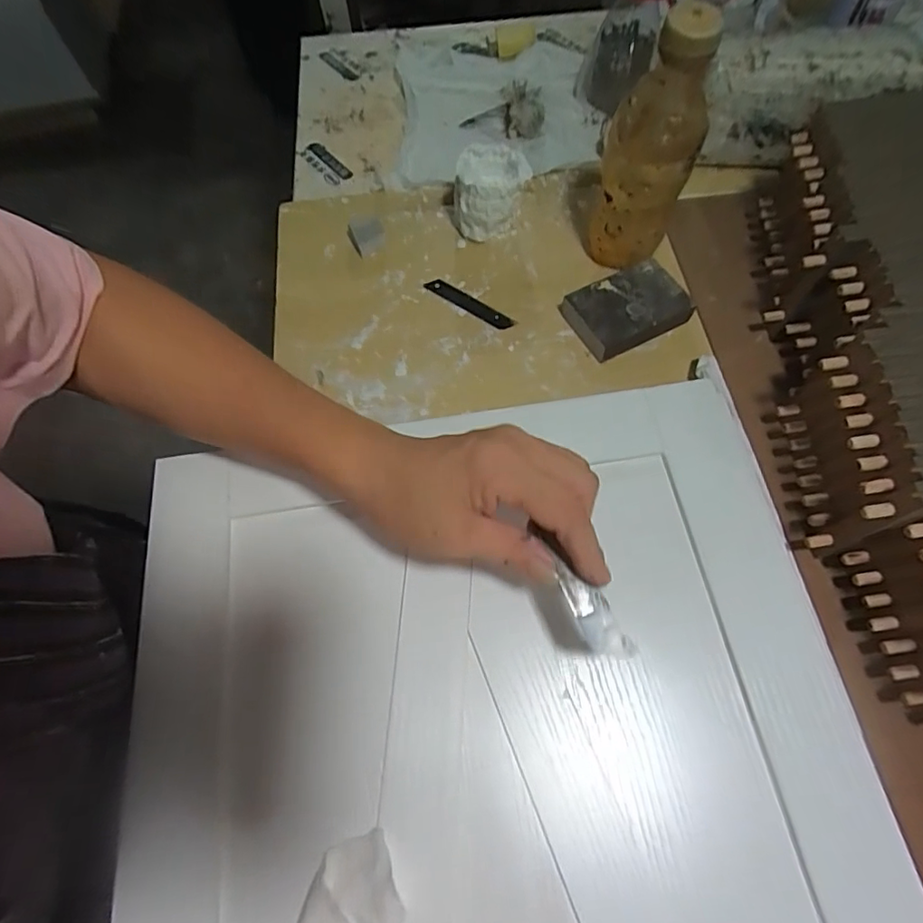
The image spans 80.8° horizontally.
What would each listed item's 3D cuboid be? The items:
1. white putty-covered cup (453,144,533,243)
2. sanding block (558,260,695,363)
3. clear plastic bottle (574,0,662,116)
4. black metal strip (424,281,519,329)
[{"bbox_3d":[0.025,-0.268,0.536,0.064,0.079,0.064,-1,65,2],"label":"white putty-covered cup"},{"bbox_3d":[0.152,-0.140,0.501,0.099,0.030,0.067,-25,67,-9],"label":"sanding block"},{"bbox_3d":[0.186,-0.480,0.614,0.062,0.146,0.081,-29,65,-36],"label":"clear plastic bottle"},{"bbox_3d":[0.008,-0.154,0.531,0.098,0.006,0.019,33,71,16],"label":"black metal strip"}]

